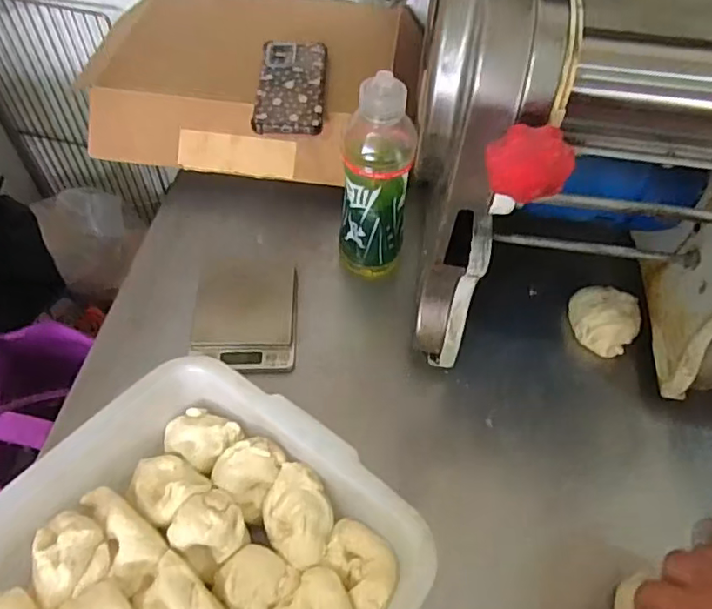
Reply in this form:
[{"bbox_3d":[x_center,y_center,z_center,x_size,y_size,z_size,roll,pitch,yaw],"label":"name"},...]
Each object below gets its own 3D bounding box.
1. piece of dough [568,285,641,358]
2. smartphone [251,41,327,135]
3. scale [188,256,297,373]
[{"bbox_3d":[0.256,0.016,0.605,0.068,0.042,0.066,1,55,-2],"label":"piece of dough"},{"bbox_3d":[-0.076,-0.260,0.685,0.079,0.012,0.166,2,55,-1],"label":"smartphone"},{"bbox_3d":[-0.116,0.007,0.609,0.103,0.016,0.142,-1,55,-3],"label":"scale"}]

